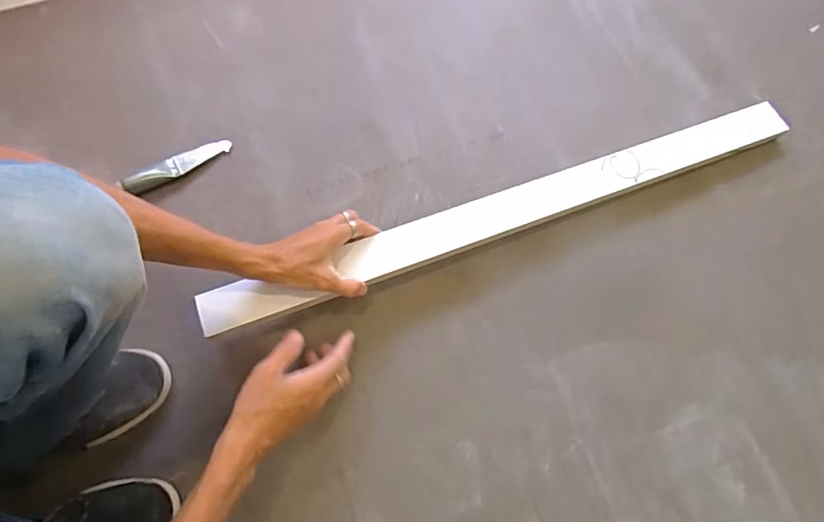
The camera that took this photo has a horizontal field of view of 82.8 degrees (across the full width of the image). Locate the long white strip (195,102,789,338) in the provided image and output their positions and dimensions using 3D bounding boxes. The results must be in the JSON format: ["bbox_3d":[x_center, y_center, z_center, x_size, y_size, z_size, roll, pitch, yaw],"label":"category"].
[{"bbox_3d":[0.139,-0.072,0.595,0.802,0.013,0.059,-20,74,-11],"label":"long white strip"}]

